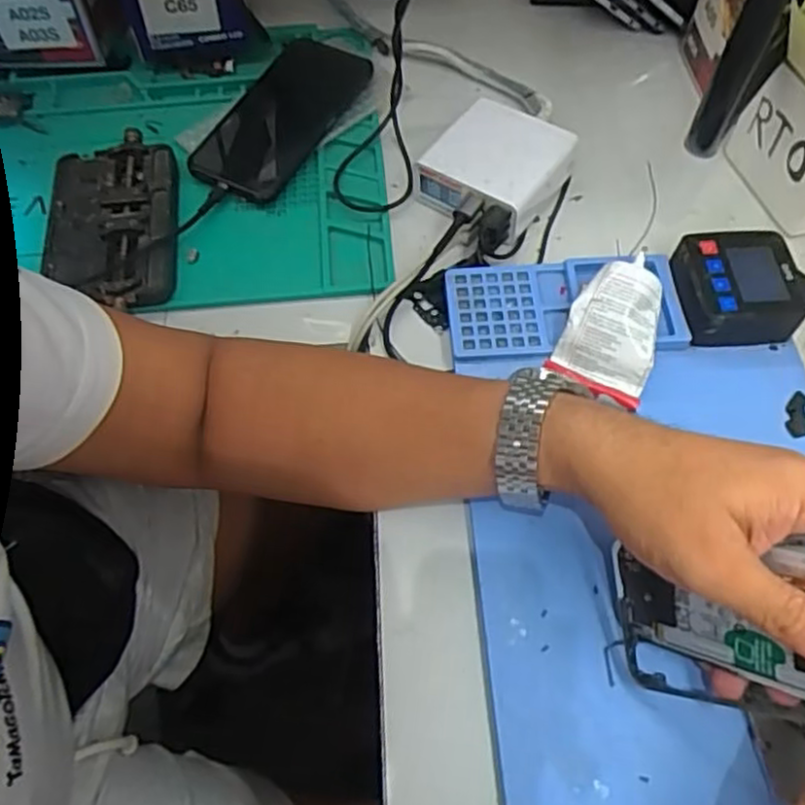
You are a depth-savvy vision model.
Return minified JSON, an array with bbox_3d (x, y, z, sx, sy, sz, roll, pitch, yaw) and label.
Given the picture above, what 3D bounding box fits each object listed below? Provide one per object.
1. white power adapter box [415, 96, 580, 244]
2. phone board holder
[{"bbox_3d":[0.068,-0.173,0.528,0.088,0.046,0.093,32,67,16],"label":"white power adapter box"},{"bbox_3d":[-0.212,-0.133,0.517,0.092,0.020,0.163,-10,62,-4],"label":"phone board holder"}]

